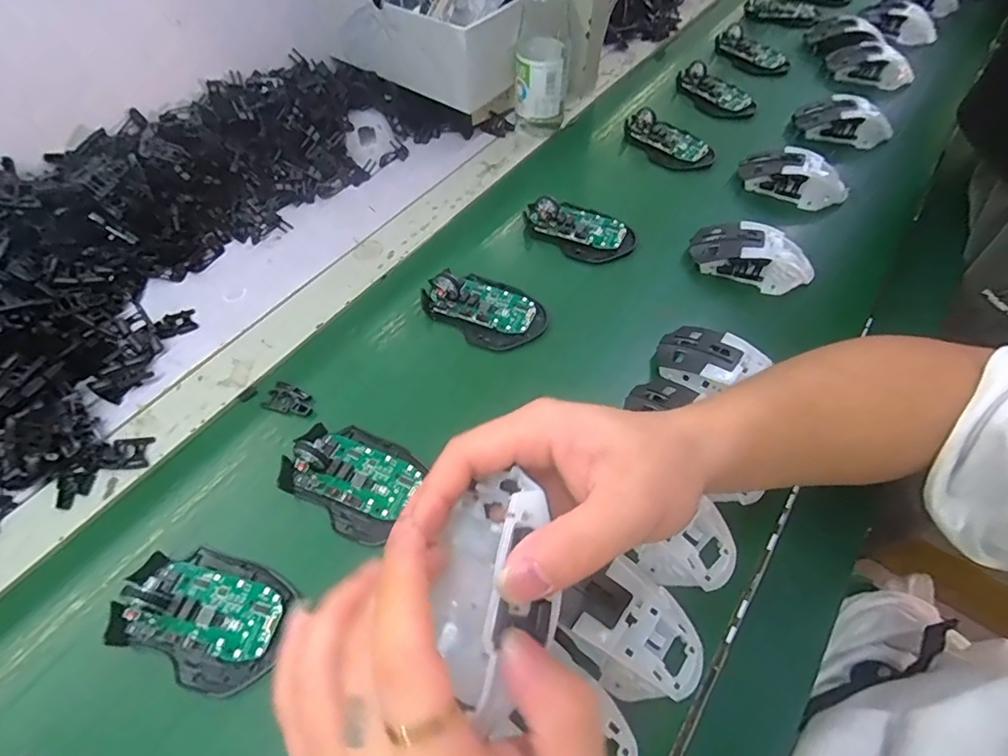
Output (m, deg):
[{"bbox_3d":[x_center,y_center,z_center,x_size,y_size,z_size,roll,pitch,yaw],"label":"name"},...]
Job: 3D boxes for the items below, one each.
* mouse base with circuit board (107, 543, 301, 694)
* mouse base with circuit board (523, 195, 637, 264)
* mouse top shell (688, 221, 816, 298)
[{"bbox_3d":[-0.195,0.150,0.331,0.108,0.025,0.075,12,57,7],"label":"mouse base with circuit board"},{"bbox_3d":[0.080,-0.160,0.539,0.112,0.029,0.063,31,61,19],"label":"mouse base with circuit board"},{"bbox_3d":[0.243,-0.121,0.508,0.118,0.039,0.052,18,58,11],"label":"mouse top shell"}]

